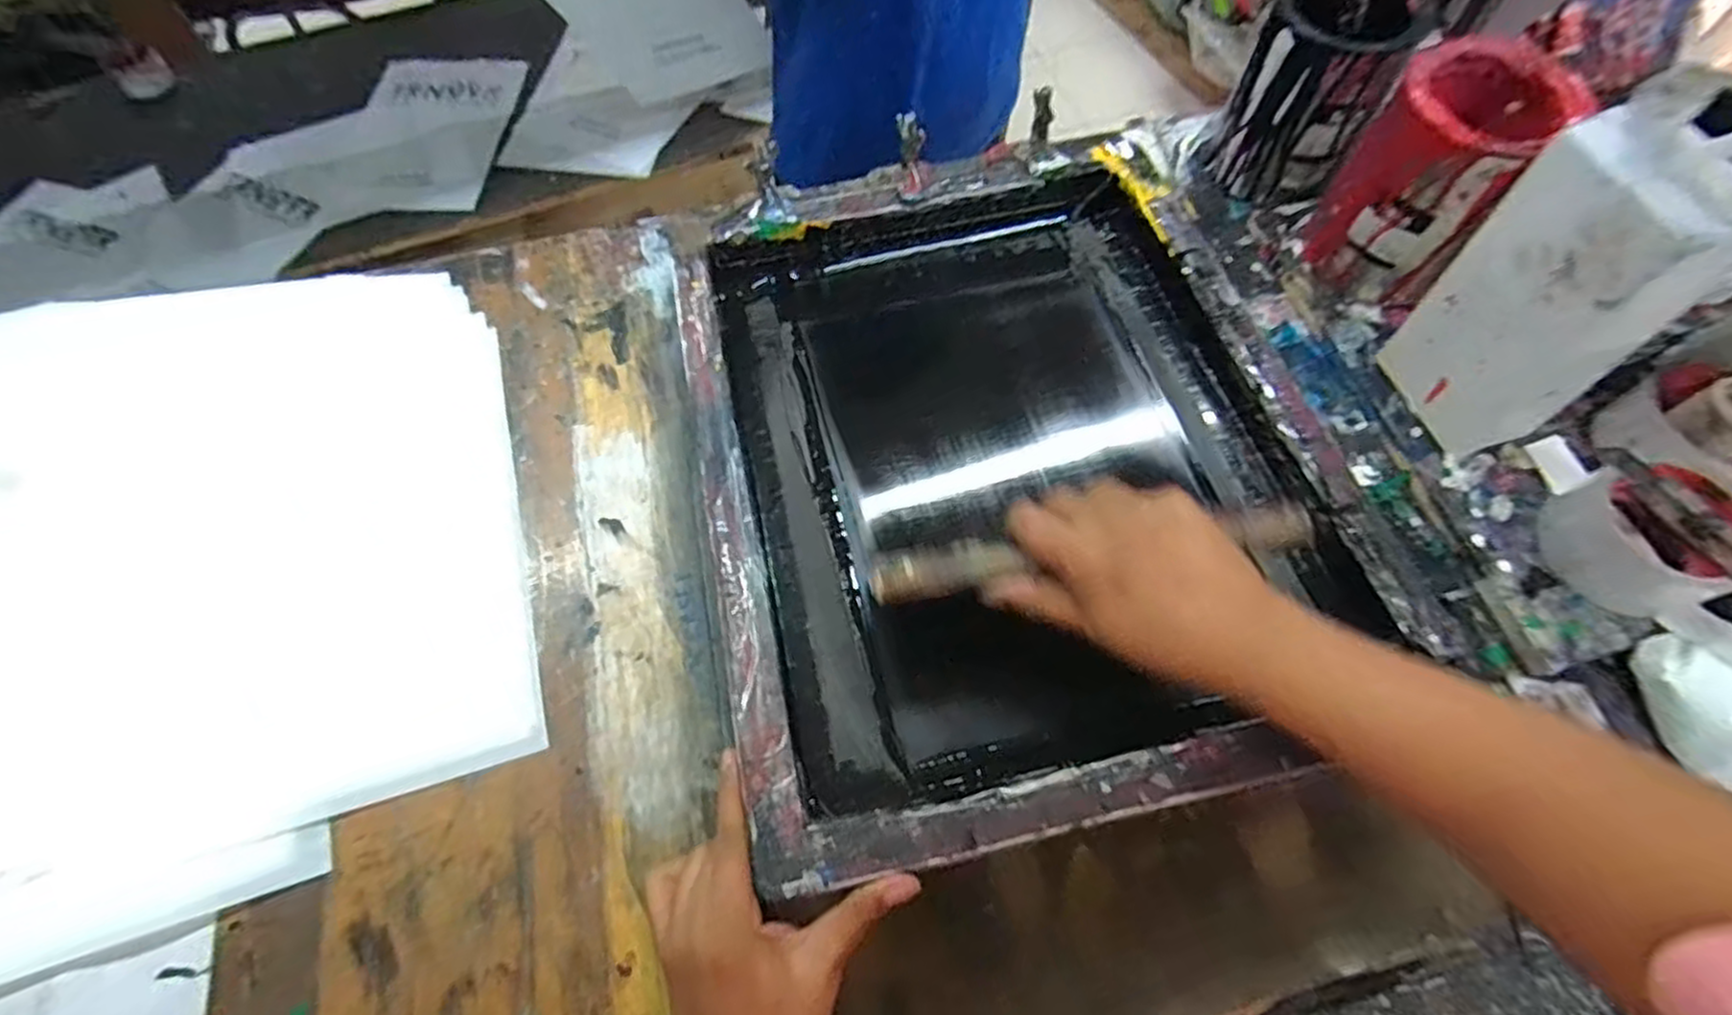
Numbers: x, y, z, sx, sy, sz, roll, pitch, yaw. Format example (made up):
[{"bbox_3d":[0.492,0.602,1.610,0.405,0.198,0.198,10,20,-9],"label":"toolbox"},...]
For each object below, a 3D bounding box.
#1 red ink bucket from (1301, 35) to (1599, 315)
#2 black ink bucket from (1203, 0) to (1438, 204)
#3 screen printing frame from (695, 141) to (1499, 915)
[{"bbox_3d":[0.405,-0.235,0.543,0.107,0.138,0.102,-39,69,-16],"label":"red ink bucket"},{"bbox_3d":[0.351,-0.333,0.604,0.095,0.136,0.095,-1,65,2],"label":"black ink bucket"},{"bbox_3d":[0.094,-0.047,0.528,0.406,0.061,0.500,-14,58,-3],"label":"screen printing frame"}]

